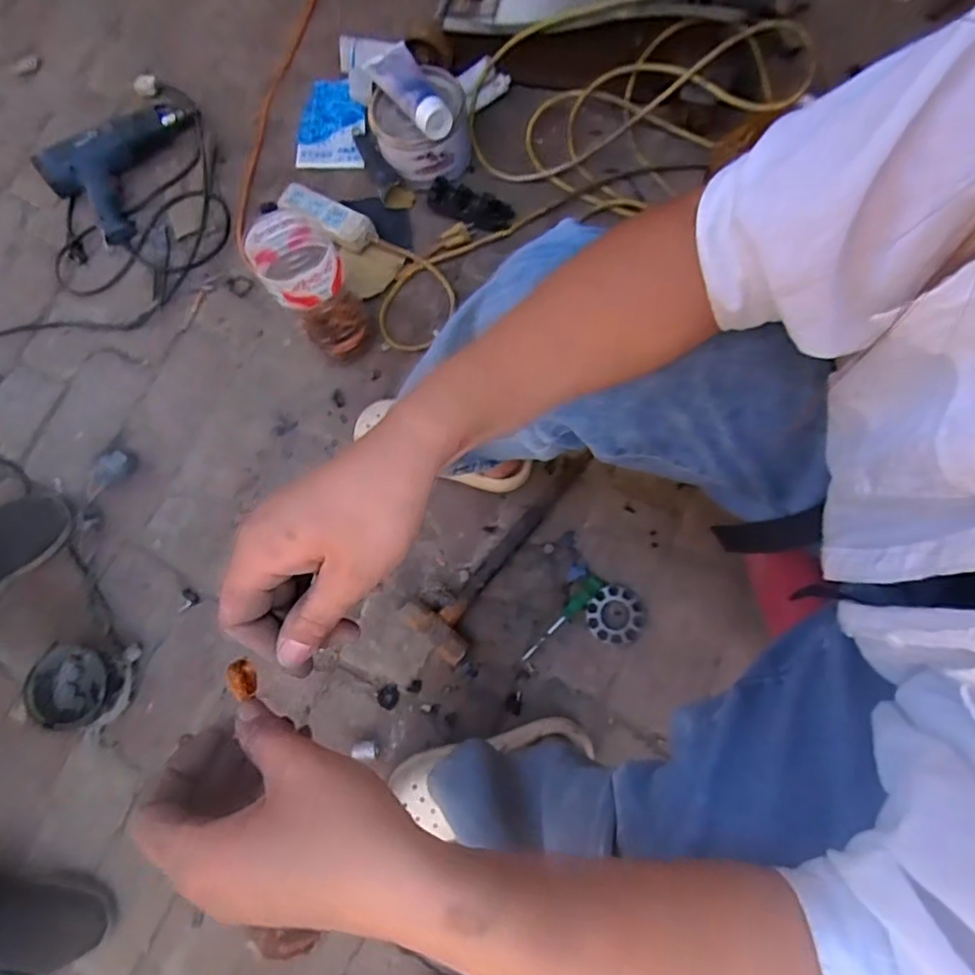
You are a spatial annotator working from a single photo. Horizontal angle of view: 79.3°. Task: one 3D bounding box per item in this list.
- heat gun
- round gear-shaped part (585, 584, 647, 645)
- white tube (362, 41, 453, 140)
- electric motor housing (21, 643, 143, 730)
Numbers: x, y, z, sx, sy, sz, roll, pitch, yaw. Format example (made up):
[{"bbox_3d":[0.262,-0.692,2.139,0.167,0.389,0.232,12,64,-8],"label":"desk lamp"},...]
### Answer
[{"bbox_3d":[-0.592,-0.549,0.978,0.166,0.067,0.257,41,83,13],"label":"heat gun"},{"bbox_3d":[0.174,0.172,0.794,0.077,0.009,0.075,-1,76,4],"label":"round gear-shaped part"},{"bbox_3d":[-0.114,-0.602,0.871,0.072,0.052,0.197,-33,76,-4],"label":"white tube"},{"bbox_3d":[-0.538,0.266,0.789,0.114,0.064,0.104,-3,76,4],"label":"electric motor housing"}]

